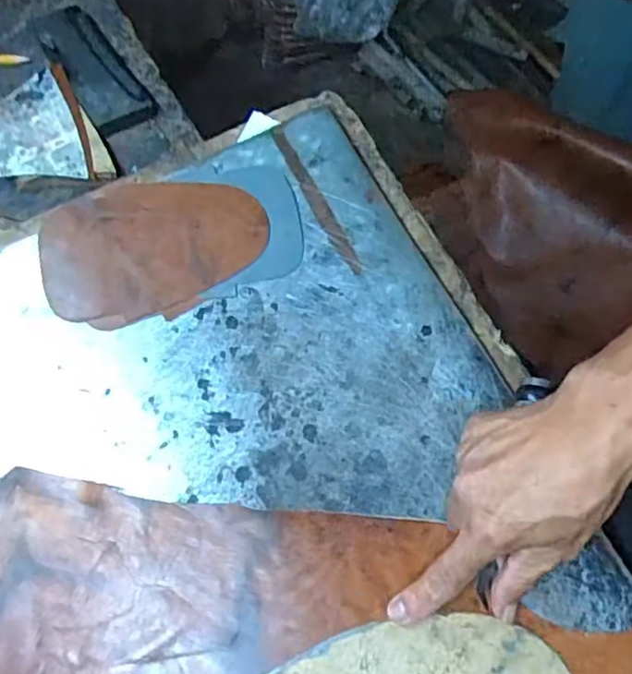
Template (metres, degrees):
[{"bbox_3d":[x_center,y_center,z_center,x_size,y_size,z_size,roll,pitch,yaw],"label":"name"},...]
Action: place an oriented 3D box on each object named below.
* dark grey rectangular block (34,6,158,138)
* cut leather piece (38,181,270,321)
[{"bbox_3d":[-0.199,-0.239,0.570,0.055,0.011,0.156,-31,71,-17],"label":"dark grey rectangular block"},{"bbox_3d":[-0.119,-0.070,0.474,0.160,0.009,0.101,-9,76,-3],"label":"cut leather piece"}]

